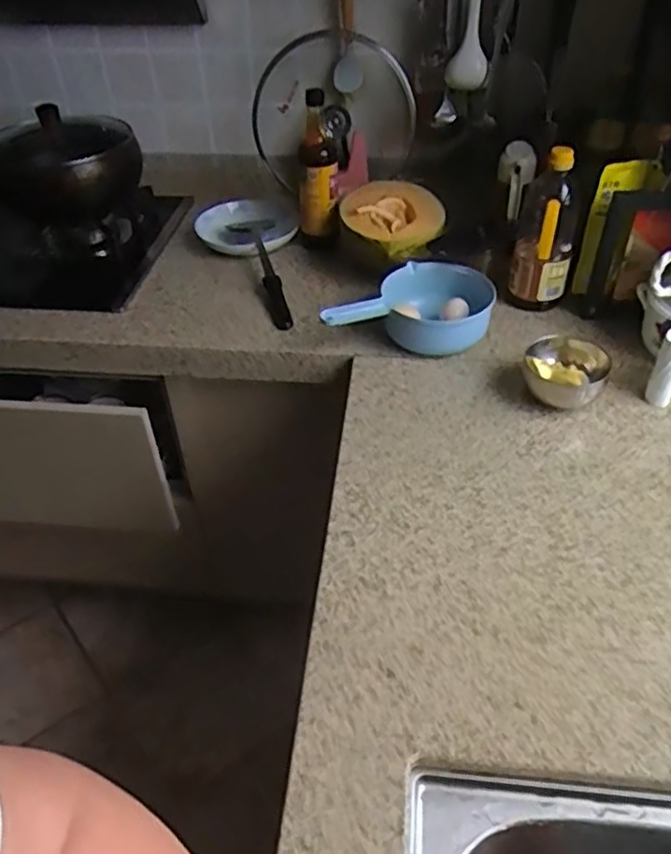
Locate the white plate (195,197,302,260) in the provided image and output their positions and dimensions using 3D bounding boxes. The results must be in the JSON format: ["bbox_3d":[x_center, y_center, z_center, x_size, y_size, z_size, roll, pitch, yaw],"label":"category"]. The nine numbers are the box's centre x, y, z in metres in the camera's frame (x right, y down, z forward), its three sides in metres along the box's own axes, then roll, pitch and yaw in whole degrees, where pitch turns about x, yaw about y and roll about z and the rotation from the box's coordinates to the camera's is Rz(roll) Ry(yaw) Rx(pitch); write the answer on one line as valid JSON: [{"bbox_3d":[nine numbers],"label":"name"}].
[{"bbox_3d":[-0.173,-0.391,1.305,0.184,0.024,0.206,-11,44,-9],"label":"white plate"}]

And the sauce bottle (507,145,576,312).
[{"bbox_3d":[0.325,-0.302,1.044,0.093,0.230,0.093,12,45,15],"label":"sauce bottle"}]

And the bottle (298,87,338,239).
[{"bbox_3d":[-0.032,-0.453,1.196,0.072,0.244,0.066,-2,43,1],"label":"bottle"}]

